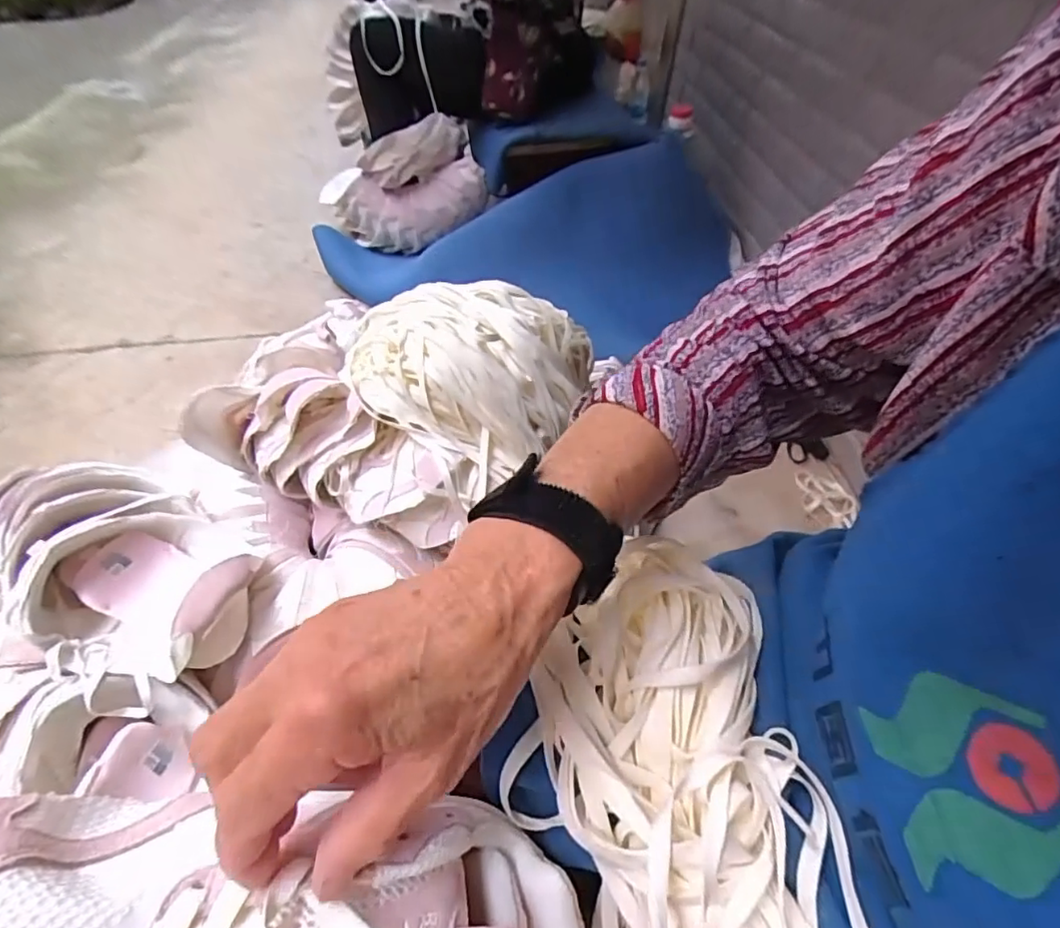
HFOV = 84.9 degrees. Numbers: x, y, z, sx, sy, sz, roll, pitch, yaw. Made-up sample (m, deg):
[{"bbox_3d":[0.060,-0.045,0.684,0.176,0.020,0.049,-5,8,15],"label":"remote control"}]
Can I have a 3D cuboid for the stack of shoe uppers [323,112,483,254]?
[{"bbox_3d":[-0.340,-0.670,1.437,0.457,0.277,0.163,2,47,7],"label":"stack of shoe uppers"}]

